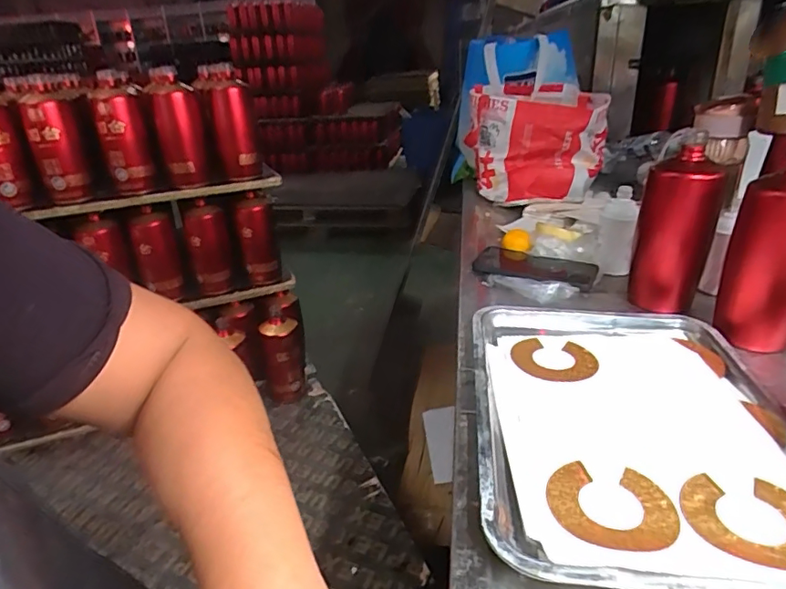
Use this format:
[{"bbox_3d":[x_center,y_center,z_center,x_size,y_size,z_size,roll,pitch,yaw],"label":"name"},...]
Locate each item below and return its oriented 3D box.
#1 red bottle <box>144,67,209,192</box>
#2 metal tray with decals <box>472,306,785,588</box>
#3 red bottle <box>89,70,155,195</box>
[{"bbox_3d":[-0.403,-0.310,0.987,0.081,0.193,0.077,-10,24,-16],"label":"red bottle"},{"bbox_3d":[0.198,0.094,0.444,0.250,0.027,0.342,0,25,7],"label":"metal tray with decals"},{"bbox_3d":[-0.491,-0.287,0.950,0.081,0.190,0.066,-12,25,-20],"label":"red bottle"}]

